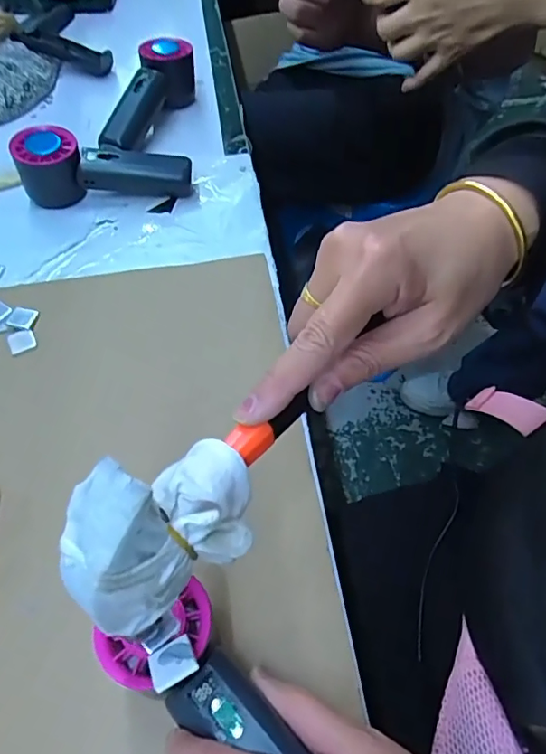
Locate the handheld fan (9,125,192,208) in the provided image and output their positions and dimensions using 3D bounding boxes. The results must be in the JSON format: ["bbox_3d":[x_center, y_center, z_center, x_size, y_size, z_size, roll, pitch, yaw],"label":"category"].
[{"bbox_3d":[-0.155,-0.199,0.496,0.153,0.048,0.050,-4,58,-5],"label":"handheld fan"}]

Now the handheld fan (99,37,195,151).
[{"bbox_3d":[-0.124,-0.294,0.558,0.054,0.060,0.166,13,58,6],"label":"handheld fan"}]

